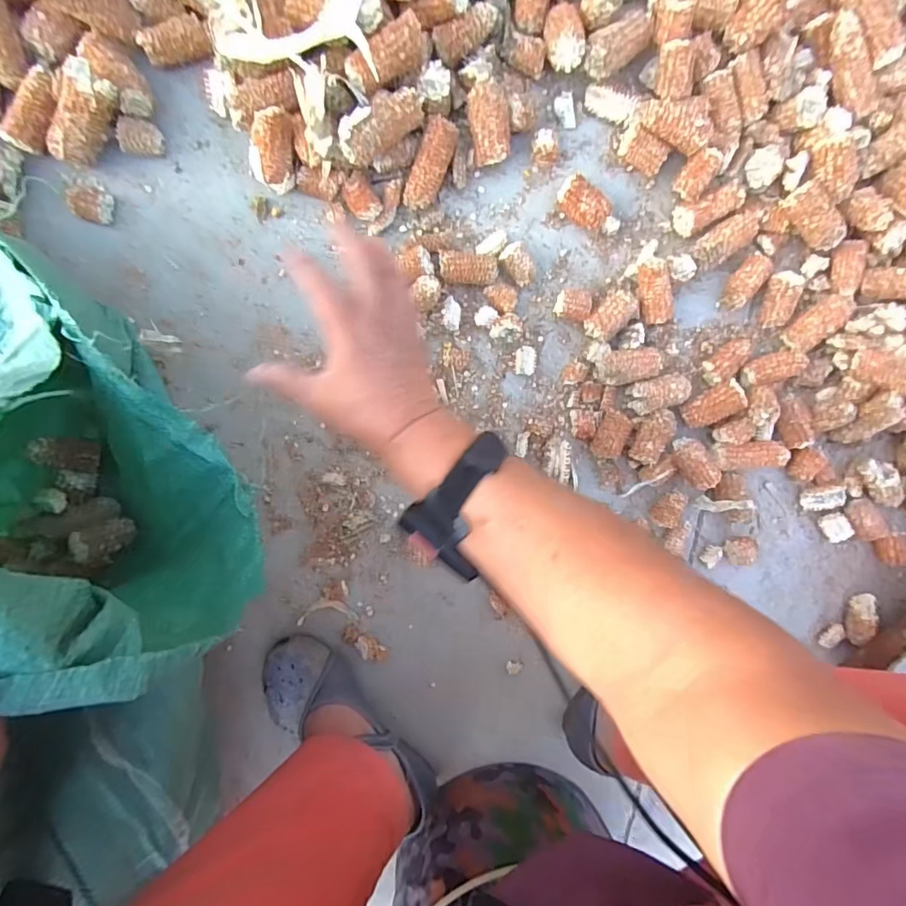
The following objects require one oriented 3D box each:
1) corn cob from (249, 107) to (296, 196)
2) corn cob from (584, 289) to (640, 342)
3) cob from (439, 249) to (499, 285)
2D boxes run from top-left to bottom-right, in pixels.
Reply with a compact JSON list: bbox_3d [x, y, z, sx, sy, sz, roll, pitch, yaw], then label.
[{"bbox_3d":[-0.158,-0.267,0.429,0.039,0.030,0.063,13,131,-8],"label":"corn cob"},{"bbox_3d":[0.155,-0.135,0.487,0.055,0.031,0.033,-42,98,0],"label":"corn cob"},{"bbox_3d":[0.014,-0.175,0.467,0.056,0.024,0.029,9,95,-6],"label":"cob"}]

